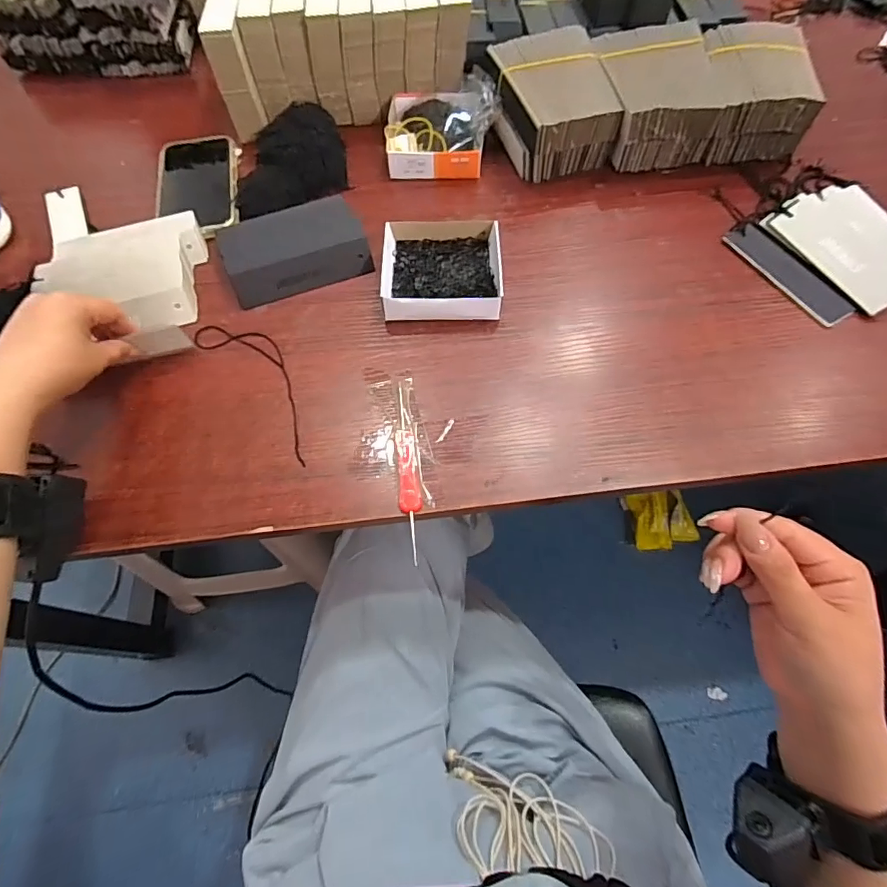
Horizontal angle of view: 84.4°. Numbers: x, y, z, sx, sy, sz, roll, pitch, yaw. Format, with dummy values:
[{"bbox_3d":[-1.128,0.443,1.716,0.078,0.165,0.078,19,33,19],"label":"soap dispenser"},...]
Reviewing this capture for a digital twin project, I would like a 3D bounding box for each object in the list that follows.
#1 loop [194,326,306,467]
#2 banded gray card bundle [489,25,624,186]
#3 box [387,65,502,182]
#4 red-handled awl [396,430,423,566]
[{"bbox_3d":[-0.147,-0.054,0.411,0.051,0.004,0.172,-40,69,-18],"label":"loop"},{"bbox_3d":[0.110,-0.356,0.514,0.107,0.069,0.134,-13,63,-6],"label":"banded gray card bundle"},{"bbox_3d":[-0.003,-0.345,0.528,0.117,0.047,0.118,-2,62,1],"label":"box"},{"bbox_3d":[-0.024,0.036,0.360,0.016,0.009,0.102,-5,63,-1],"label":"red-handled awl"}]

